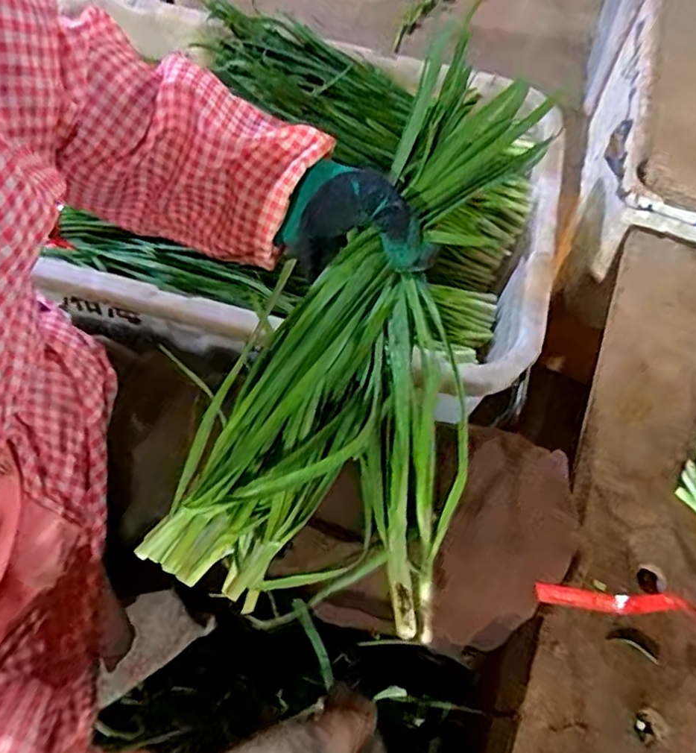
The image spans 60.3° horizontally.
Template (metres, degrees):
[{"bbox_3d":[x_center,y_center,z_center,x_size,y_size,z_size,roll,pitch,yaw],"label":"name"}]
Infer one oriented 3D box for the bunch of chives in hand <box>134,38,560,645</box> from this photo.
[{"bbox_3d":[0.039,-0.043,0.396,0.150,0.065,0.406,23,70,9],"label":"bunch of chives in hand"}]

